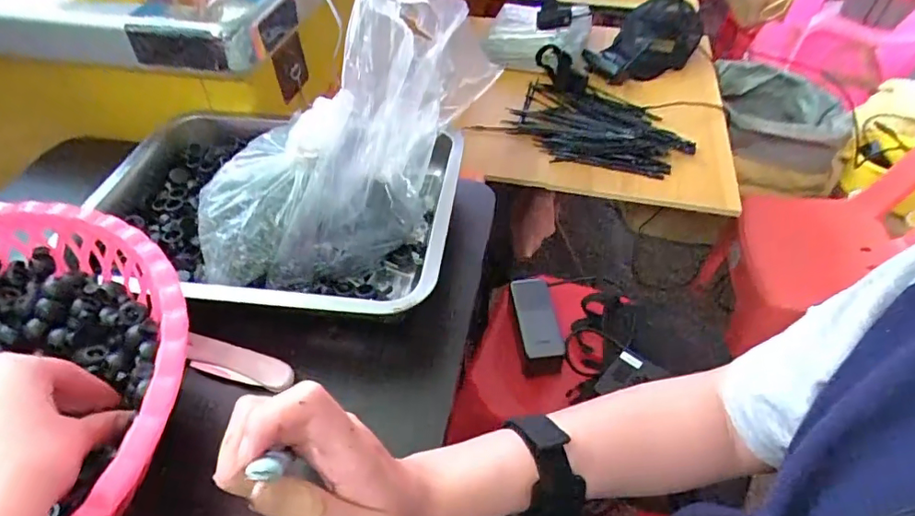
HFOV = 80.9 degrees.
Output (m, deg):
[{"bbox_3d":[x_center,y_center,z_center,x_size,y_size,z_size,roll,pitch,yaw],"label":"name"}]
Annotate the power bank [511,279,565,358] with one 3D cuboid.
[{"bbox_3d":[0.107,0.077,0.734,0.055,0.015,0.127,-4,47,-4],"label":"power bank"}]

